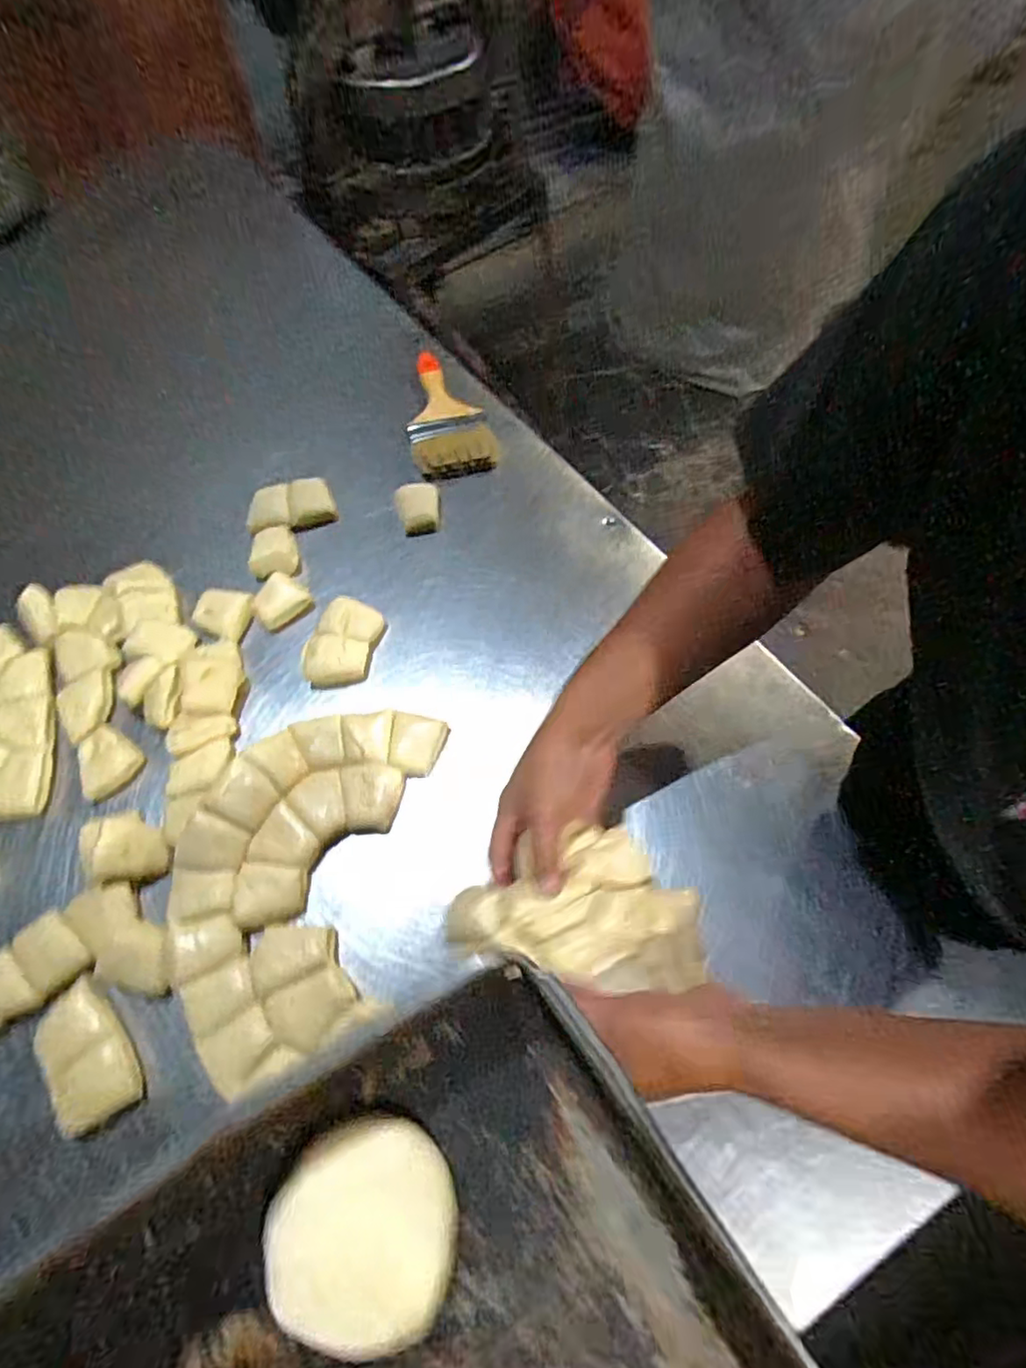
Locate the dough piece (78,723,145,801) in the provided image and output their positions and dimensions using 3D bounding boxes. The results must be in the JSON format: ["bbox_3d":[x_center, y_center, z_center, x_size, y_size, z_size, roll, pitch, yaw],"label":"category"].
[{"bbox_3d":[-0.373,0.072,0.567,0.053,0.023,0.055,39,69,18],"label":"dough piece"}]

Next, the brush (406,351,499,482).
[{"bbox_3d":[-0.085,-0.334,0.757,0.095,0.023,0.218,-13,63,-6],"label":"brush"}]

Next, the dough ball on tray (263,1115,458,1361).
[{"bbox_3d":[-0.057,0.211,0.241,0.068,0.027,0.068,0,63,0],"label":"dough ball on tray"}]

